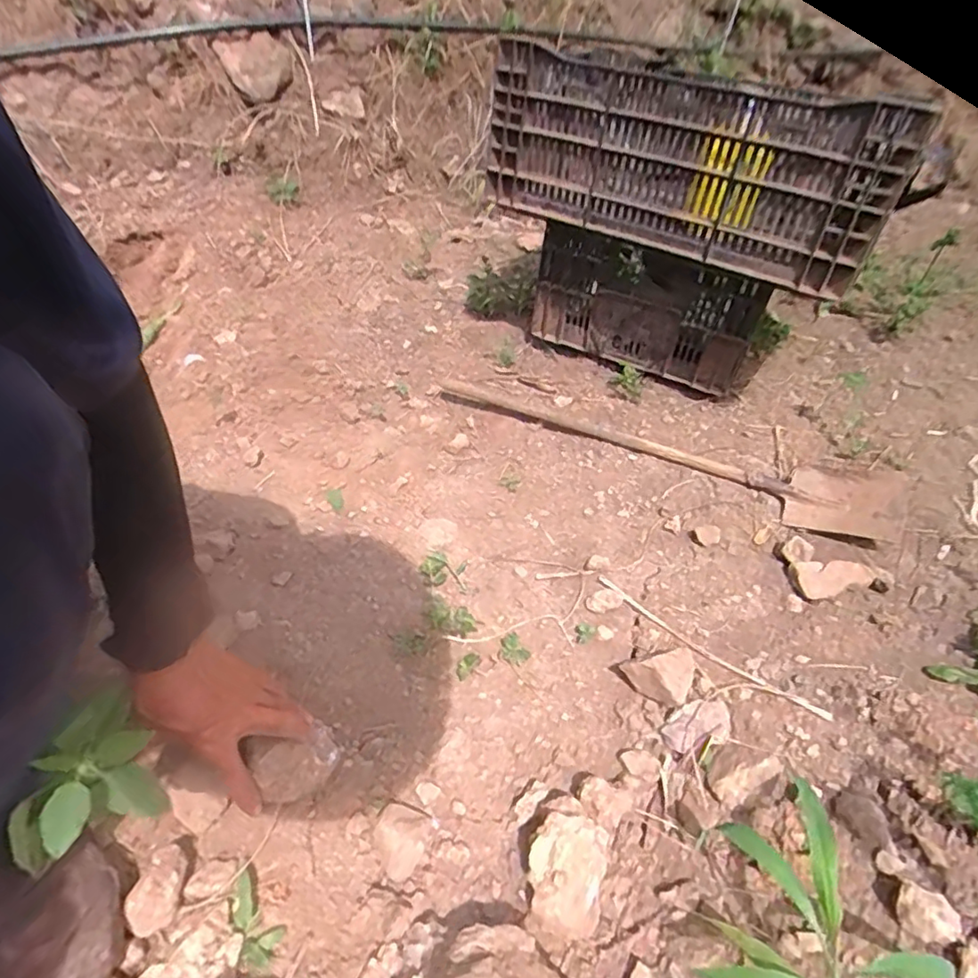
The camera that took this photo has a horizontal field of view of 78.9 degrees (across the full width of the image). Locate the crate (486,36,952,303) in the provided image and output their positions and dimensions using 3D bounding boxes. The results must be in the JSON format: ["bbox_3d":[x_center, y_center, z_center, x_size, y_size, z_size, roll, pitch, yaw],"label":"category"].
[{"bbox_3d":[0.322,-0.508,0.906,0.583,0.215,0.318,25,41,26],"label":"crate"}]

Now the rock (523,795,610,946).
[{"bbox_3d":[0.062,0.305,0.481,0.069,0.054,0.099,13,39,8],"label":"rock"}]

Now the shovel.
[{"bbox_3d":[0.268,-0.072,0.955,0.777,0.047,0.116,18,38,19],"label":"shovel"}]

